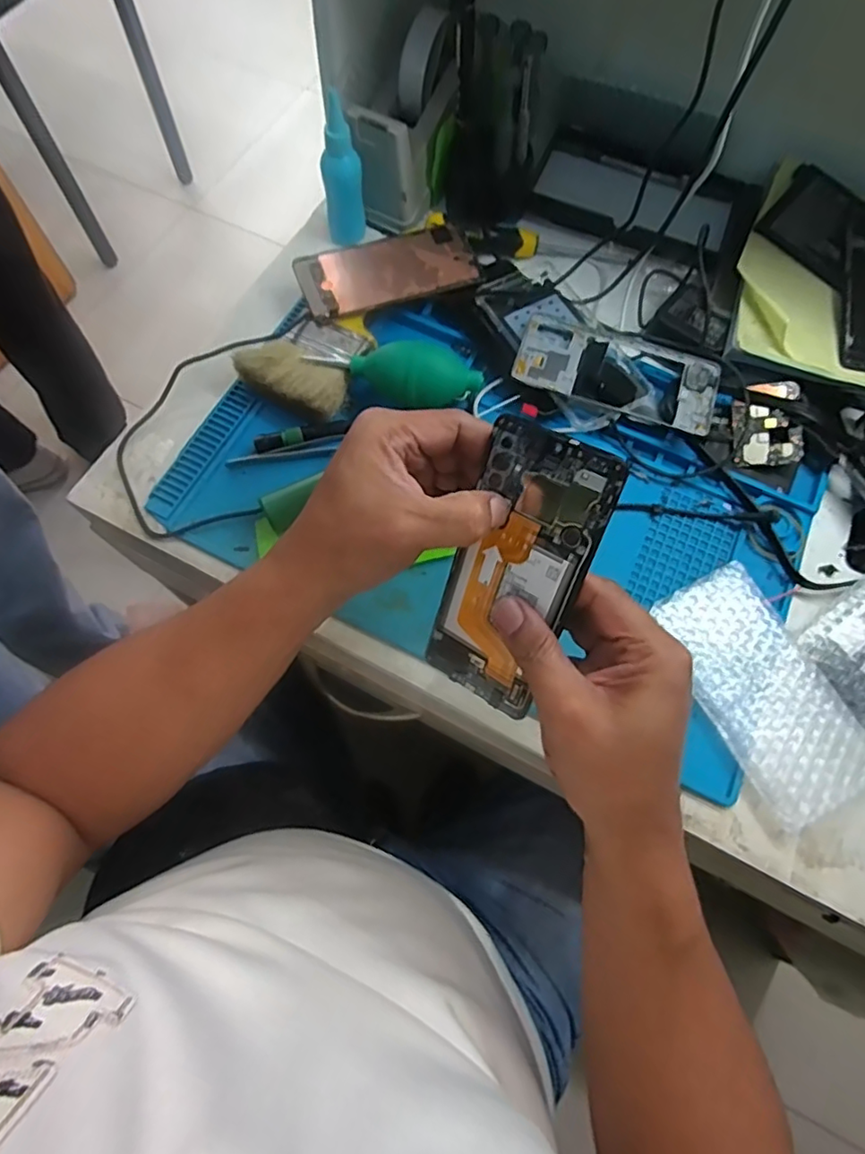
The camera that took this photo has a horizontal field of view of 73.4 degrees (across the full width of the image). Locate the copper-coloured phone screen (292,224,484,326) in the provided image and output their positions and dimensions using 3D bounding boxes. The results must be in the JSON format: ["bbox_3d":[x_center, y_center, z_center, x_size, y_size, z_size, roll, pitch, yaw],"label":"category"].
[{"bbox_3d":[-0.038,-0.269,0.511,0.154,0.007,0.069,-17,77,-12],"label":"copper-coloured phone screen"}]

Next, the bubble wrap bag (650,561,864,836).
[{"bbox_3d":[0.231,0.077,0.410,0.088,0.014,0.169,-23,72,-11],"label":"bubble wrap bag"}]

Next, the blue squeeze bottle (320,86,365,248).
[{"bbox_3d":[-0.080,-0.356,0.516,0.033,0.111,0.030,-1,69,-3],"label":"blue squeeze bottle"}]

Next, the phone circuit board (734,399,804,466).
[{"bbox_3d":[0.272,-0.117,0.470,0.049,0.009,0.051,1,89,17],"label":"phone circuit board"}]

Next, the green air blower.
[{"bbox_3d":[-0.031,-0.162,0.458,0.138,0.048,0.038,14,69,3],"label":"green air blower"}]

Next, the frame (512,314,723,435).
[{"bbox_3d":[0.154,-0.171,0.482,0.166,0.010,0.079,16,69,4],"label":"frame"}]

